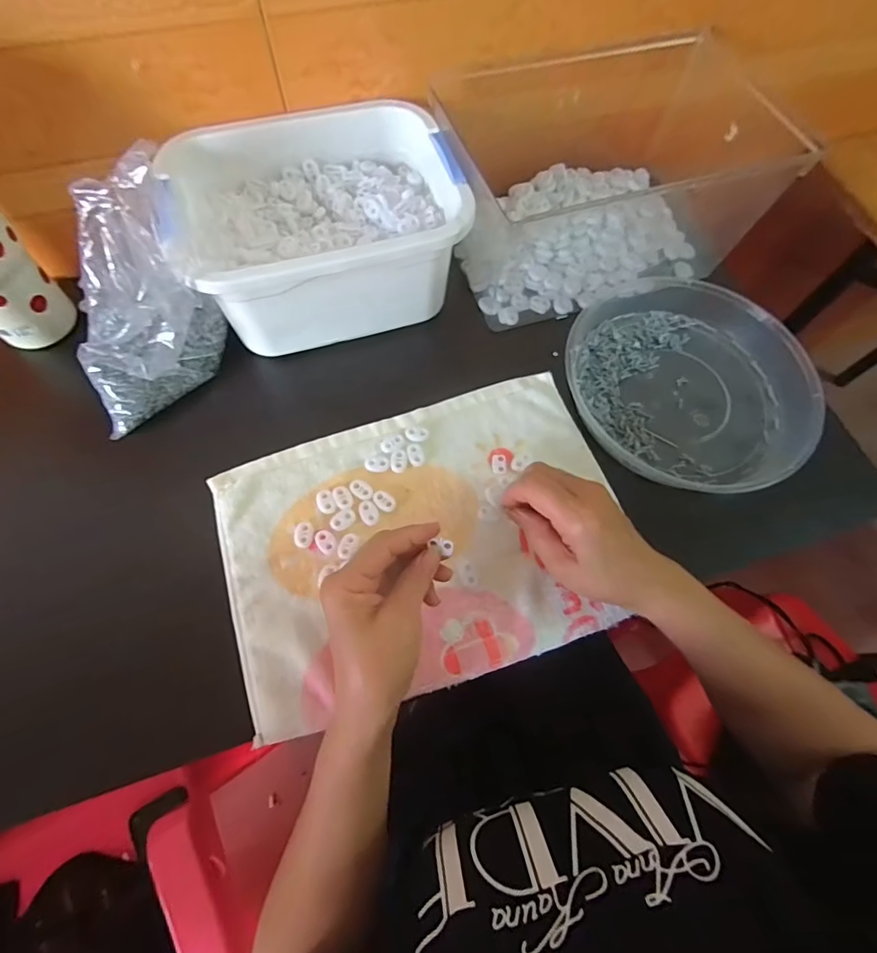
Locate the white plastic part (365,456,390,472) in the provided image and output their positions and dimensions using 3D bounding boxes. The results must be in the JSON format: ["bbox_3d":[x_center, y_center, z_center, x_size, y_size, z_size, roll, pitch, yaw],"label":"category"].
[{"bbox_3d":[-0.055,-0.012,0.412,0.022,0.004,0.014,1,67,-1],"label":"white plastic part"}]

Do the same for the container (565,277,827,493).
[{"bbox_3d":[0.241,-0.093,0.454,0.225,0.050,0.212,1,67,-1],"label":"container"}]

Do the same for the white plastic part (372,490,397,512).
[{"bbox_3d":[-0.047,0.021,0.398,0.022,0.004,0.014,41,72,14],"label":"white plastic part"}]

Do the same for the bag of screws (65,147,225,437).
[{"bbox_3d":[-0.261,-0.148,0.391,0.141,0.145,0.117,-29,71,-13],"label":"bag of screws"}]

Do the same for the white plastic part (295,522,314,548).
[{"bbox_3d":[-0.112,0.049,0.385,0.015,0.004,0.021,-2,68,-2],"label":"white plastic part"}]

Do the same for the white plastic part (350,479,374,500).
[{"bbox_3d":[-0.067,0.011,0.402,0.022,0.004,0.014,38,72,13],"label":"white plastic part"}]

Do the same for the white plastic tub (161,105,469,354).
[{"bbox_3d":[-0.110,-0.233,0.441,0.239,0.112,0.183,-15,69,-8],"label":"white plastic tub"}]

